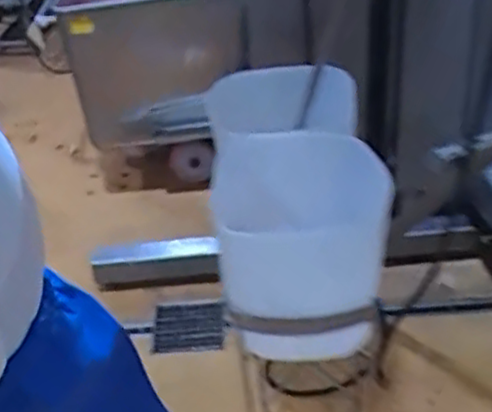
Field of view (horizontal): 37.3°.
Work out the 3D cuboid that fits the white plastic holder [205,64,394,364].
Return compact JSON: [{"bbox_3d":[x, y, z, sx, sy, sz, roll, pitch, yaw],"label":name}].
[{"bbox_3d":[0.081,-0.032,1.240,0.264,0.177,0.584,-4,53,-3],"label":"white plastic holder"}]

